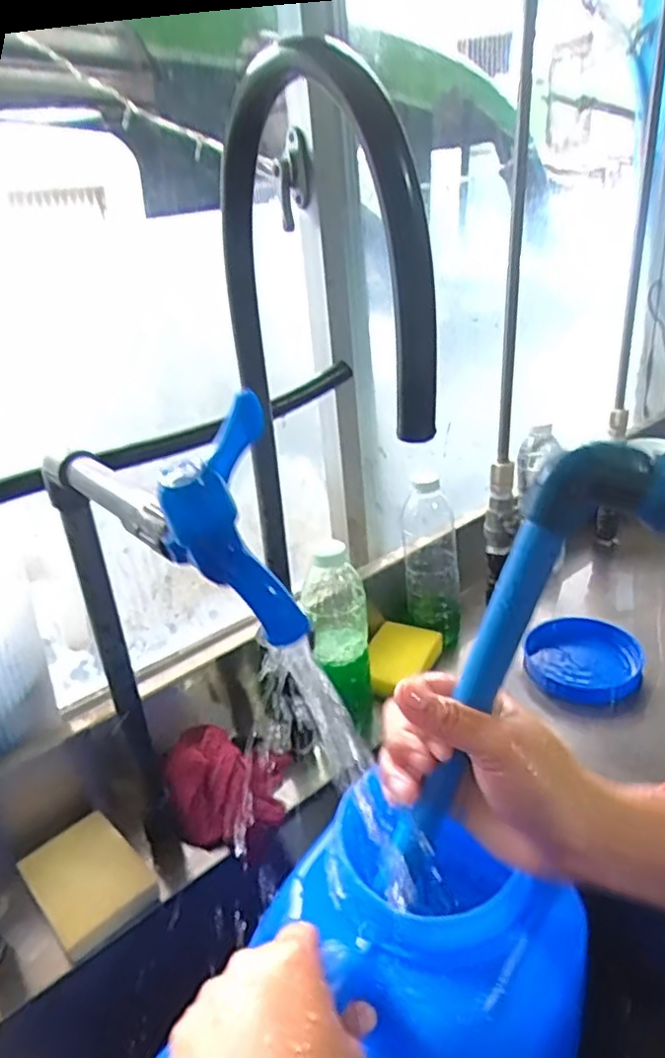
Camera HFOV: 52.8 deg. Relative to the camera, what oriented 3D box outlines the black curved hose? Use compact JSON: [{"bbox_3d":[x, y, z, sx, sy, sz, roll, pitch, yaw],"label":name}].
[{"bbox_3d":[-0.012,-0.093,0.412,0.020,0.327,0.211,-20,29,-27],"label":"black curved hose"}]

